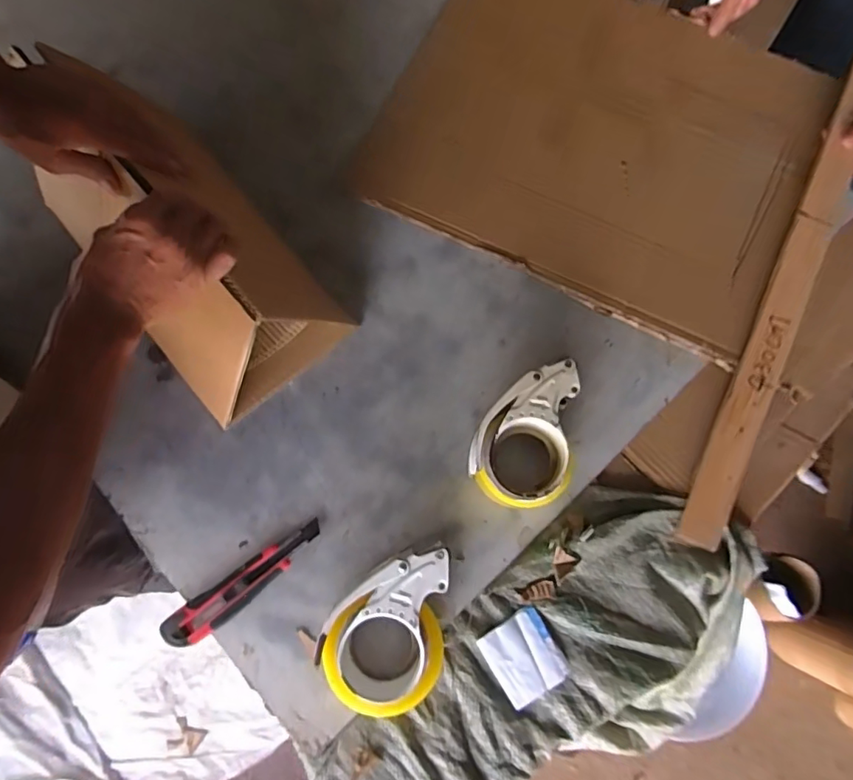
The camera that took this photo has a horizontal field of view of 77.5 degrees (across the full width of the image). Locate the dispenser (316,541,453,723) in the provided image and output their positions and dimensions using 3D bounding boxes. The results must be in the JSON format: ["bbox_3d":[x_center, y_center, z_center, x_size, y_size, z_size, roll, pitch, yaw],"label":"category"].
[{"bbox_3d":[-0.040,0.227,0.517,0.113,0.071,0.146,4,76,2],"label":"dispenser"}]

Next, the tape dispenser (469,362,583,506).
[{"bbox_3d":[0.100,0.049,0.565,0.104,0.069,0.144,5,76,2],"label":"tape dispenser"}]

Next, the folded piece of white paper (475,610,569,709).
[{"bbox_3d":[0.100,0.273,0.543,0.068,0.005,0.077,-32,77,-7],"label":"folded piece of white paper"}]

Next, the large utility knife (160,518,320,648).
[{"bbox_3d":[-0.186,0.199,0.547,0.177,0.018,0.037,-36,78,-8],"label":"large utility knife"}]

